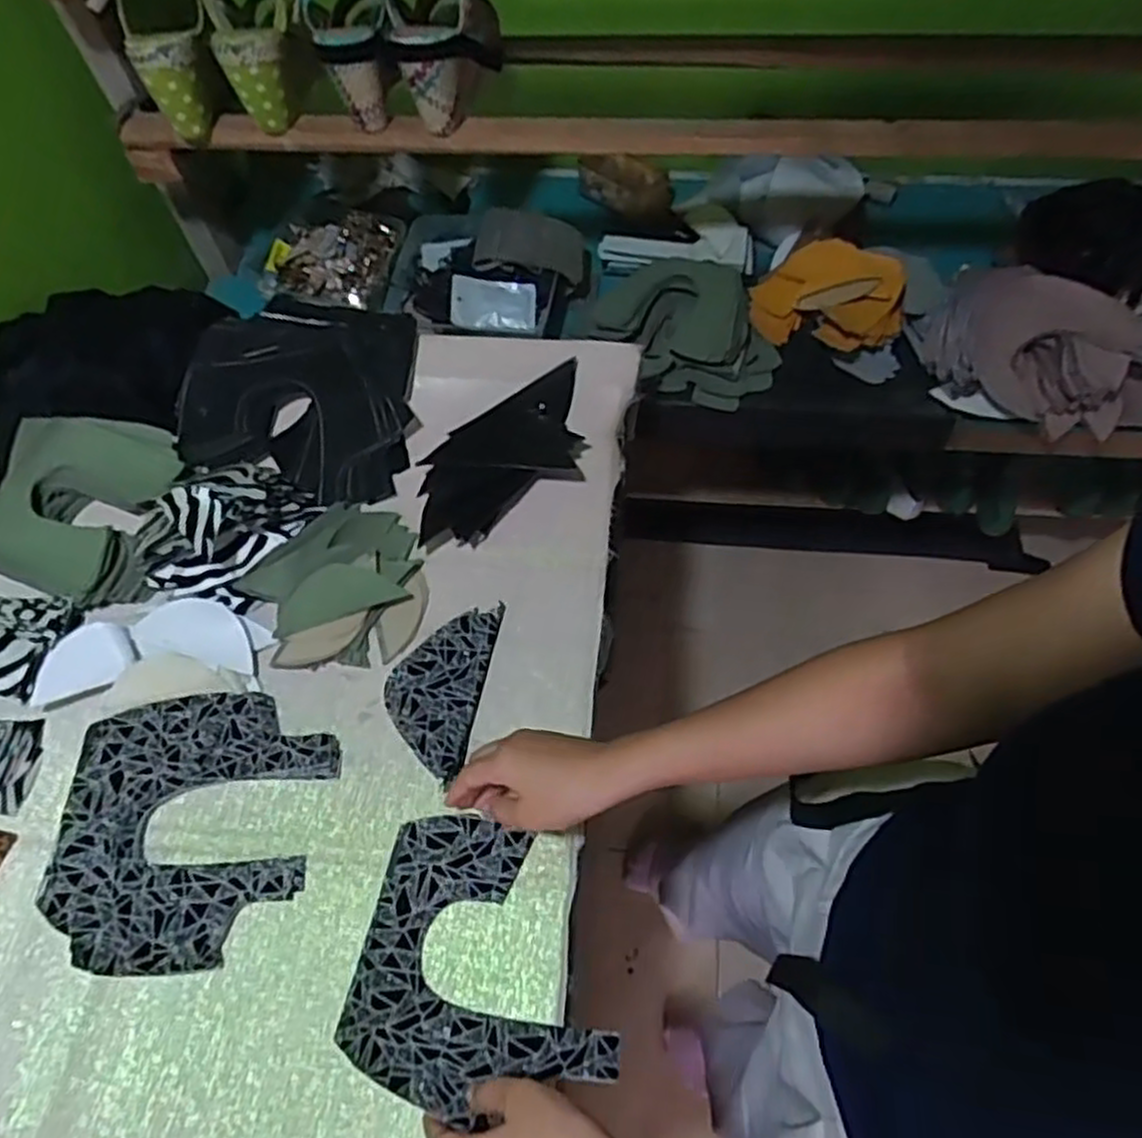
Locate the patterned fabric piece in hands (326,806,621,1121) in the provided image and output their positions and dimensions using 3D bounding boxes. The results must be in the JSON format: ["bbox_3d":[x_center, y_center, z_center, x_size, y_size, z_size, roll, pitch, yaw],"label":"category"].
[{"bbox_3d":[-0.054,0.266,0.528,0.180,0.017,0.171,9,59,10],"label":"patterned fabric piece in hands"}]

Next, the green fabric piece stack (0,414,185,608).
[{"bbox_3d":[-0.428,-0.055,0.685,0.157,0.052,0.166,12,62,8],"label":"green fabric piece stack"}]

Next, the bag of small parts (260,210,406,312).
[{"bbox_3d":[-0.299,-0.389,0.969,0.152,0.035,0.147,8,61,6],"label":"bag of small parts"}]

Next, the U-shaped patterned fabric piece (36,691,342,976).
[{"bbox_3d":[-0.278,0.188,0.574,0.191,0.018,0.191,-2,61,1],"label":"U-shaped patterned fabric piece"}]

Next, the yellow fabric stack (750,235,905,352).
[{"bbox_3d":[0.312,-0.328,0.924,0.166,0.054,0.167,26,65,15],"label":"yellow fabric stack"}]

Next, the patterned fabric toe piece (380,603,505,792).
[{"bbox_3d":[-0.108,0.090,0.623,0.075,0.010,0.141,10,61,7],"label":"patterned fabric toe piece"}]

